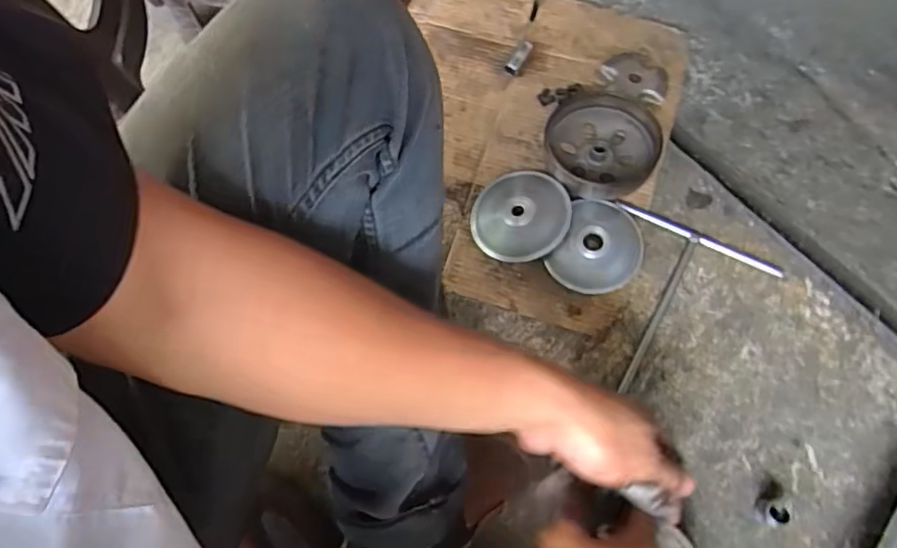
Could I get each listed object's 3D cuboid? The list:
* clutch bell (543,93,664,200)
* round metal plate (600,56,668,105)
[{"bbox_3d":[0.177,-0.149,0.676,0.132,0.041,0.140,10,72,7],"label":"clutch bell"},{"bbox_3d":[0.231,-0.243,0.713,0.082,0.014,0.071,2,71,4],"label":"round metal plate"}]

